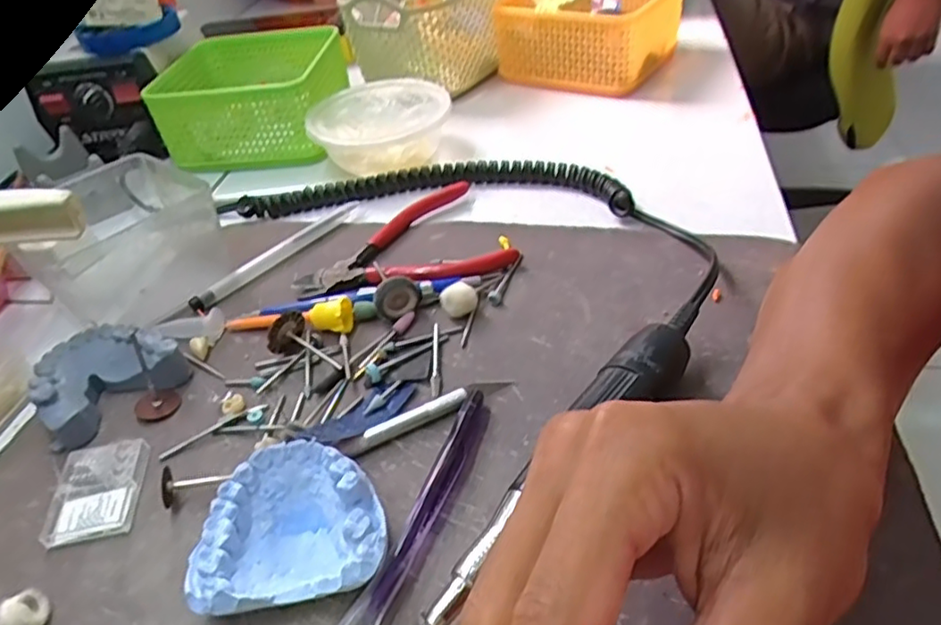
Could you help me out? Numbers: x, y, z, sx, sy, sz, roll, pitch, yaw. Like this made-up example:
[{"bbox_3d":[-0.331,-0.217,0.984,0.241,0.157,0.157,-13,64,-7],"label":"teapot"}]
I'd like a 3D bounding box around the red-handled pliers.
[{"bbox_3d":[-0.042,-0.036,0.384,0.121,0.011,0.088,-20,43,-14],"label":"red-handled pliers"}]

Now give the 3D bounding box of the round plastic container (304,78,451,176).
[{"bbox_3d":[-0.065,-0.135,0.481,0.097,0.043,0.097,-4,41,4],"label":"round plastic container"}]

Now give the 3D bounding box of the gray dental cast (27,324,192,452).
[{"bbox_3d":[-0.181,0.029,0.321,0.064,0.024,0.054,-31,46,-25],"label":"gray dental cast"}]

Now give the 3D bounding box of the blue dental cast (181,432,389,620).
[{"bbox_3d":[-0.065,0.080,0.240,0.066,0.029,0.056,-9,41,-1],"label":"blue dental cast"}]

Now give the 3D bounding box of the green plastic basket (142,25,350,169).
[{"bbox_3d":[-0.175,-0.181,0.534,0.130,0.060,0.143,1,42,9],"label":"green plastic basket"}]

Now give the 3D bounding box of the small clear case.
[{"bbox_3d":[-0.160,0.076,0.278,0.034,0.006,0.046,-11,41,-4],"label":"small clear case"}]

